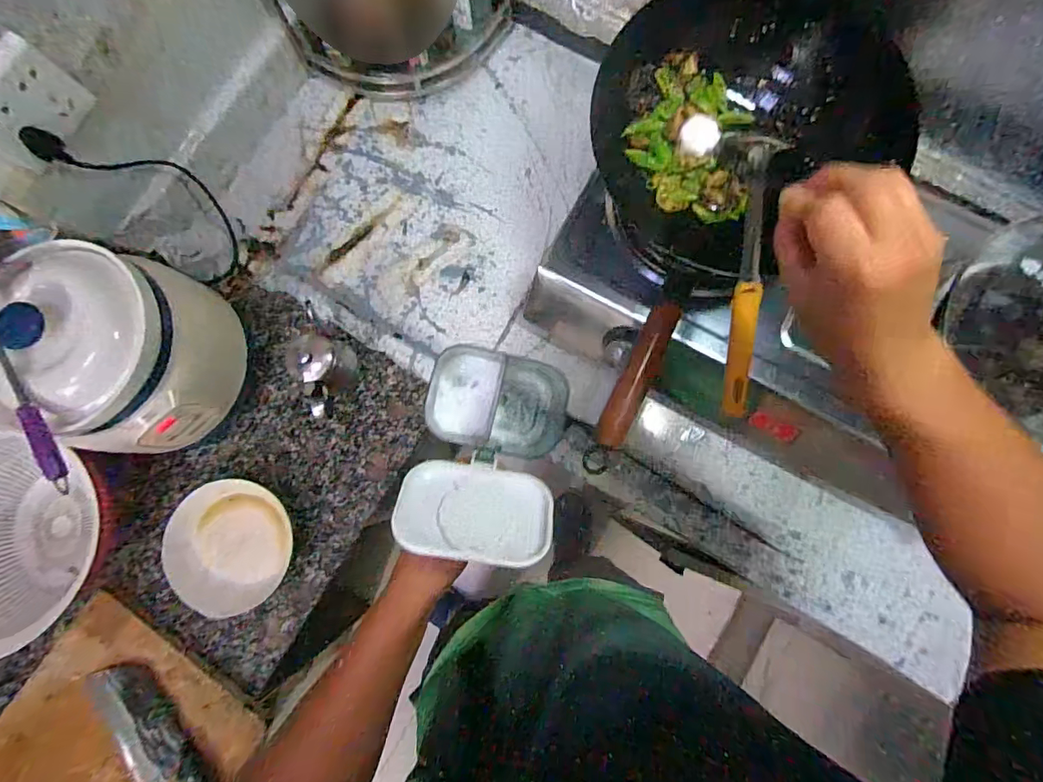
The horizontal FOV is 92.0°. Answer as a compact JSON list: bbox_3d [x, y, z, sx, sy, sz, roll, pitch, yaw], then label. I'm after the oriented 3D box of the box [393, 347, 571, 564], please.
[{"bbox_3d":[-0.029,0.054,0.438,0.126,0.070,0.207,7,41,3],"label":"box"}]

